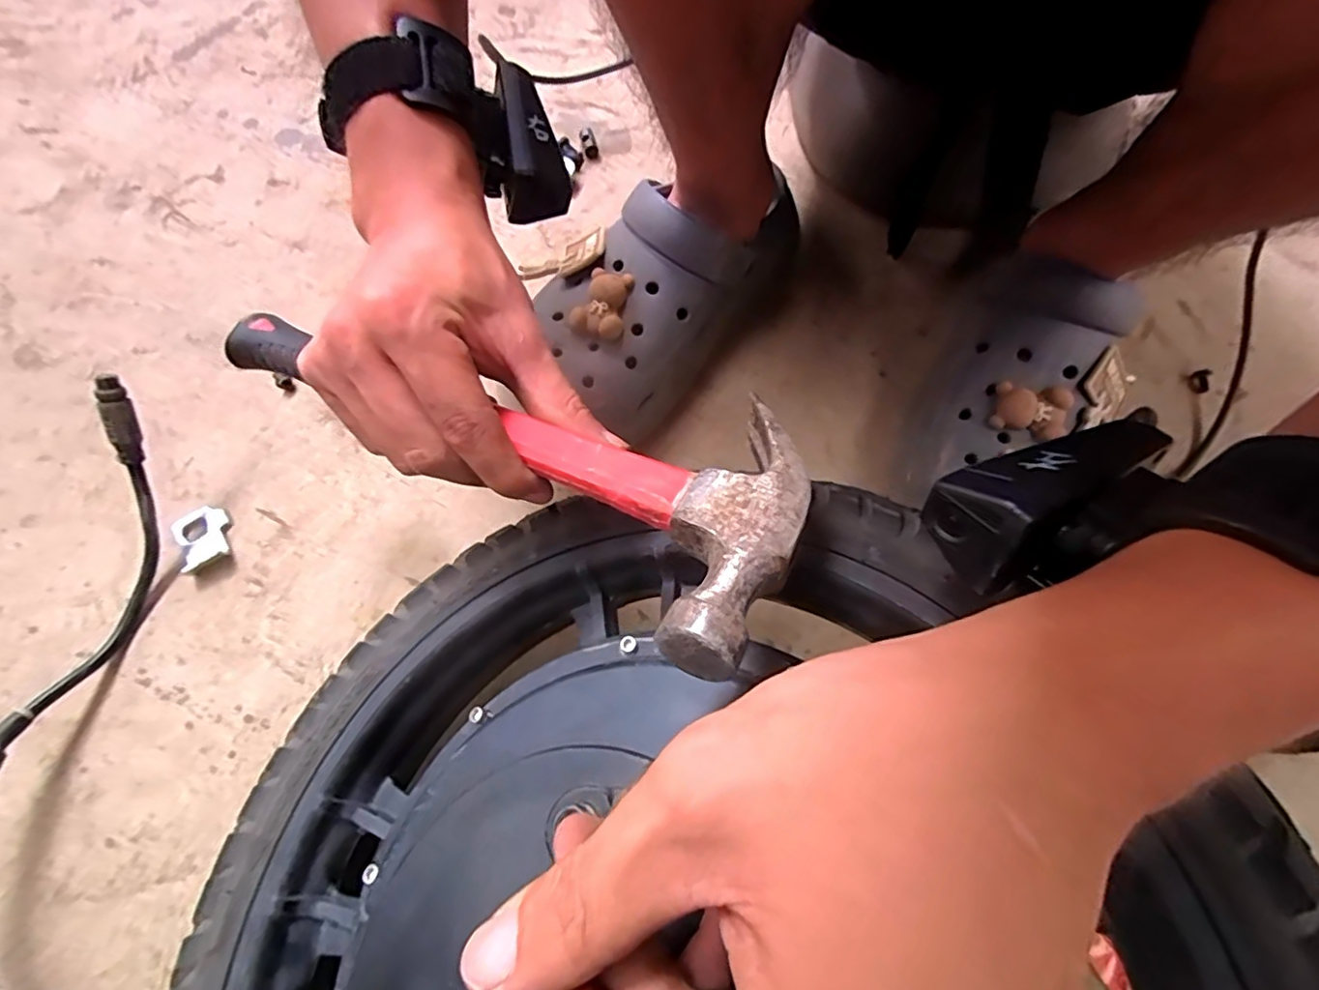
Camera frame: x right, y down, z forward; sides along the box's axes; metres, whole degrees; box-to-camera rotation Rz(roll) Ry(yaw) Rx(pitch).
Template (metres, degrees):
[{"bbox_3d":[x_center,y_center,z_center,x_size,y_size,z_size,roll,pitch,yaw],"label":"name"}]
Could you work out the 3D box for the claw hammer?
[{"bbox_3d":[-0.073,-0.036,0.238,0.274,0.025,0.091,25,68,23],"label":"claw hammer"}]

